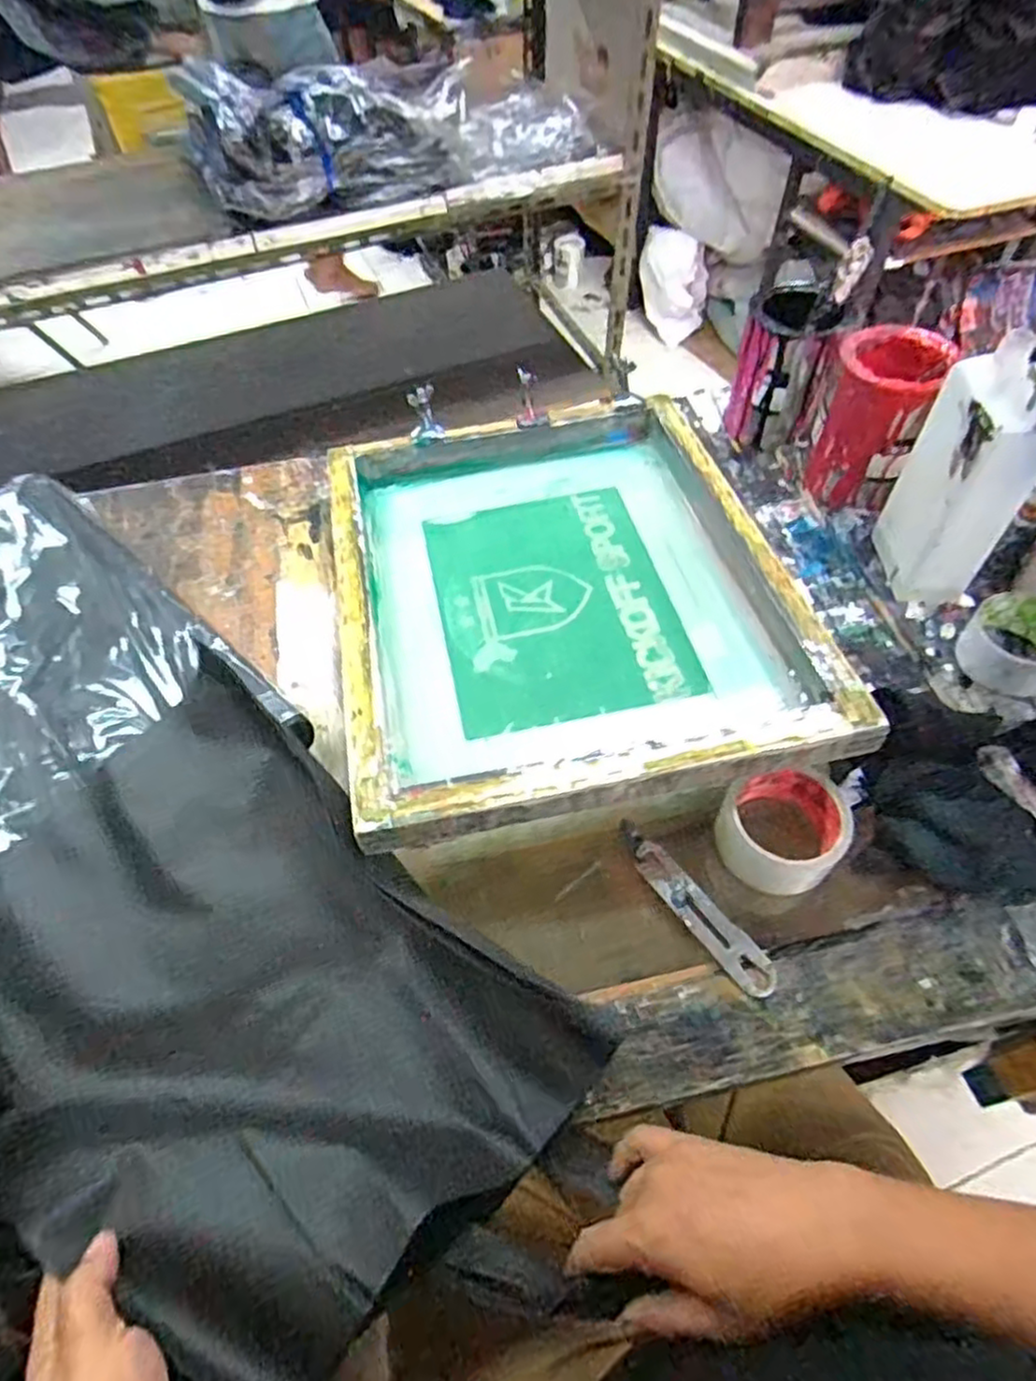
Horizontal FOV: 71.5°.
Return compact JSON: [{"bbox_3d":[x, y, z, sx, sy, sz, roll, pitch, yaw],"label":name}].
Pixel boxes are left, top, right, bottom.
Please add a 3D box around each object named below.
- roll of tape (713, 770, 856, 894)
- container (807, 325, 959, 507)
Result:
[{"bbox_3d":[0.205,0.108,0.562,0.092,0.051,0.090,-1,55,2],"label":"roll of tape"},{"bbox_3d":[0.366,-0.278,0.741,0.093,0.139,0.109,28,61,20],"label":"container"}]

